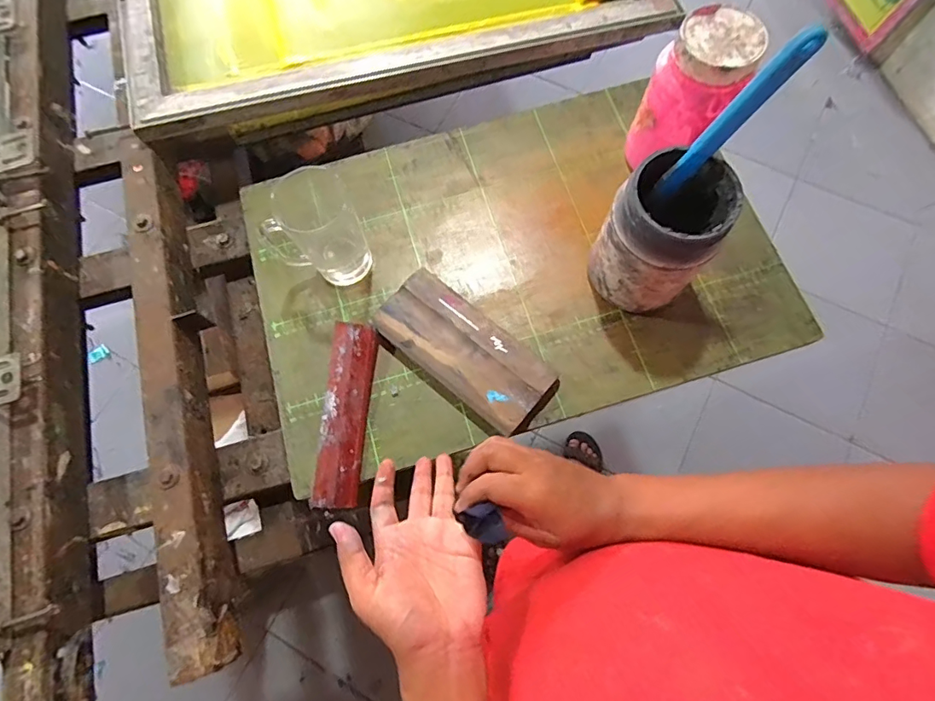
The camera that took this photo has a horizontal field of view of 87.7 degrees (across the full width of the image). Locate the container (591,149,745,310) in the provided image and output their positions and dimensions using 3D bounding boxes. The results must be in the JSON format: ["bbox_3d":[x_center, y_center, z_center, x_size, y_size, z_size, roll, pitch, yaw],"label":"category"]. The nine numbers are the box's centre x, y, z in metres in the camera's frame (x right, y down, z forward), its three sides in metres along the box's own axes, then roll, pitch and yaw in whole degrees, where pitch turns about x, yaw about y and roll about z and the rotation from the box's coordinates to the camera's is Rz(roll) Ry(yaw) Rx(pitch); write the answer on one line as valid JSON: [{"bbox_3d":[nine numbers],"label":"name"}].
[{"bbox_3d":[0.193,-0.117,0.489,0.100,0.135,0.110,33,76,11],"label":"container"}]

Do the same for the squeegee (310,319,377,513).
[{"bbox_3d":[-0.133,0.067,0.522,0.048,0.024,0.193,4,73,3],"label":"squeegee"}]

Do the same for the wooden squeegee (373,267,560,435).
[{"bbox_3d":[0.000,-0.001,0.539,0.203,0.025,0.096,38,77,12],"label":"wooden squeegee"}]

